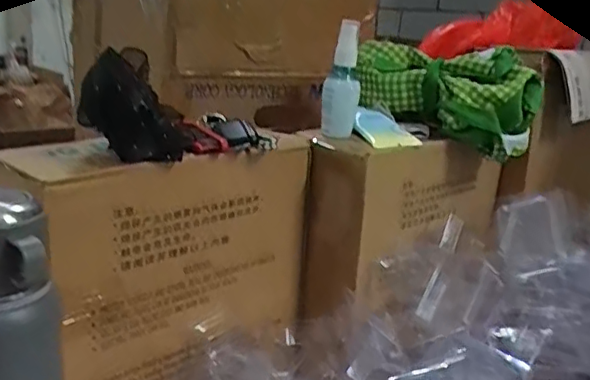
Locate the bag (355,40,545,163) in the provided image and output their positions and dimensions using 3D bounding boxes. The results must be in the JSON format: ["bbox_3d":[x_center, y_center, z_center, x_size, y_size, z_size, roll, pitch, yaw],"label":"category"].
[{"bbox_3d":[0.166,-0.109,0.703,0.089,0.098,0.203,-10,22,-41],"label":"bag"}]

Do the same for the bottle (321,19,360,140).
[{"bbox_3d":[0.050,-0.115,0.645,0.036,0.119,0.029,7,17,6],"label":"bottle"}]

